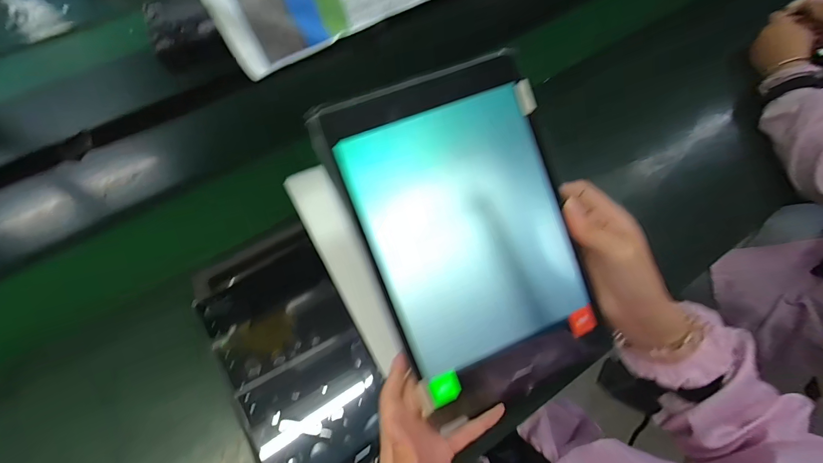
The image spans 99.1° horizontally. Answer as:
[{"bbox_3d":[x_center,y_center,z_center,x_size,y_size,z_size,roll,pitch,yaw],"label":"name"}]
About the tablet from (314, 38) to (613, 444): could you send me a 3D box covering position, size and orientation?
[{"bbox_3d":[0.048,0.008,0.278,0.164,0.010,0.262,-21,93,-7],"label":"tablet"}]

